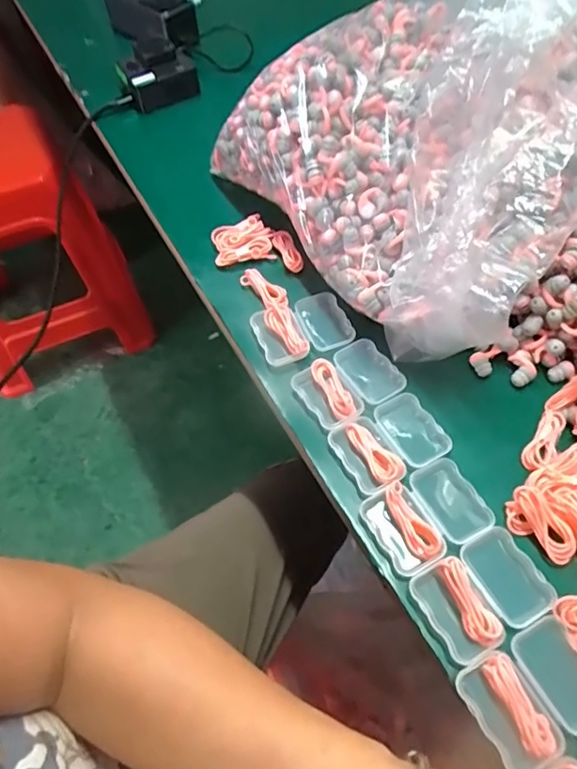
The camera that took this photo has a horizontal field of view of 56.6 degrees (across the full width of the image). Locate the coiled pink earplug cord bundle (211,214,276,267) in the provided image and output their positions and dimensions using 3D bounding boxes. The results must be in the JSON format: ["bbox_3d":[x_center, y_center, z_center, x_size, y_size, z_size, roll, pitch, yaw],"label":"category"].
[{"bbox_3d":[-0.043,-0.136,0.504,0.054,0.020,0.045,-8,58,-4],"label":"coiled pink earplug cord bundle"}]

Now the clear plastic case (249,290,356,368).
[{"bbox_3d":[0.012,-0.048,0.444,0.077,0.018,0.055,-17,58,-9],"label":"clear plastic case"}]

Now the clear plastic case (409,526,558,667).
[{"bbox_3d":[0.119,0.128,0.328,0.074,0.021,0.054,-26,60,-14],"label":"clear plastic case"}]

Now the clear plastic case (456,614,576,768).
[{"bbox_3d":[0.138,0.171,0.298,0.073,0.016,0.054,-25,60,-14],"label":"clear plastic case"}]

